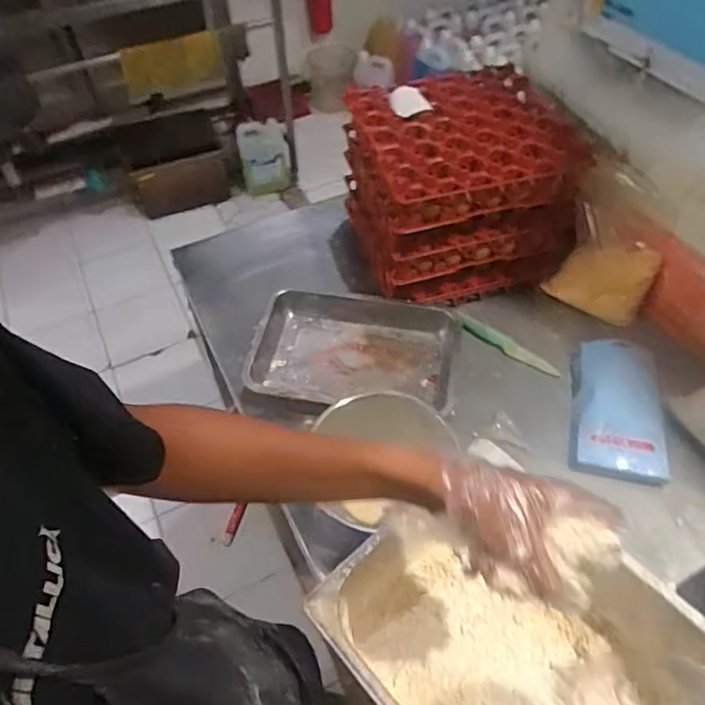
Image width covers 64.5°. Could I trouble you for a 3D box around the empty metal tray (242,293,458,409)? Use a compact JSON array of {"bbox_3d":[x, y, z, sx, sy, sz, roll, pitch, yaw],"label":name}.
[{"bbox_3d":[-0.004,0.001,0.851,0.301,0.056,0.201,5,52,6],"label":"empty metal tray"}]

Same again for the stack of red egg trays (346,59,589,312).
[{"bbox_3d":[0.163,-0.258,0.910,0.300,0.268,0.267,-15,52,-9],"label":"stack of red egg trays"}]

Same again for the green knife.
[{"bbox_3d":[0.243,-0.011,0.884,0.182,0.008,0.029,31,58,7],"label":"green knife"}]

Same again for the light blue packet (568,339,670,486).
[{"bbox_3d":[0.377,0.080,0.794,0.122,0.046,0.211,11,53,11],"label":"light blue packet"}]

